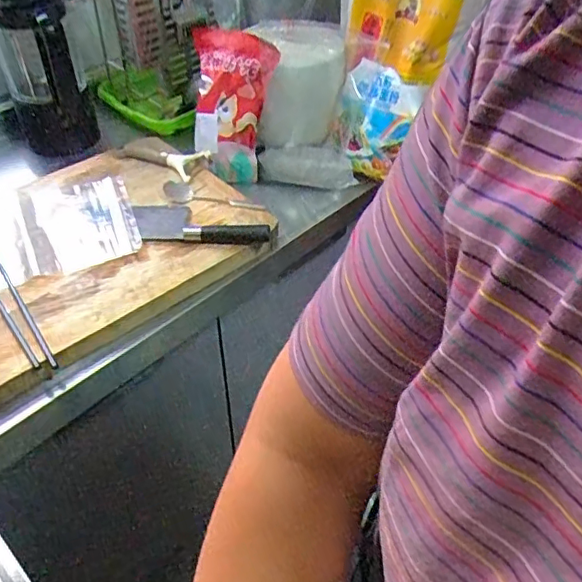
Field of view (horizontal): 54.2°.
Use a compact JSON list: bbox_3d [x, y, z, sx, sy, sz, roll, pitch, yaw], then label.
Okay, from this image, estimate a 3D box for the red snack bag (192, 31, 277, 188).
[{"bbox_3d":[-0.093,-0.296,0.910,0.136,0.236,0.081,4,16,3],"label":"red snack bag"}]

